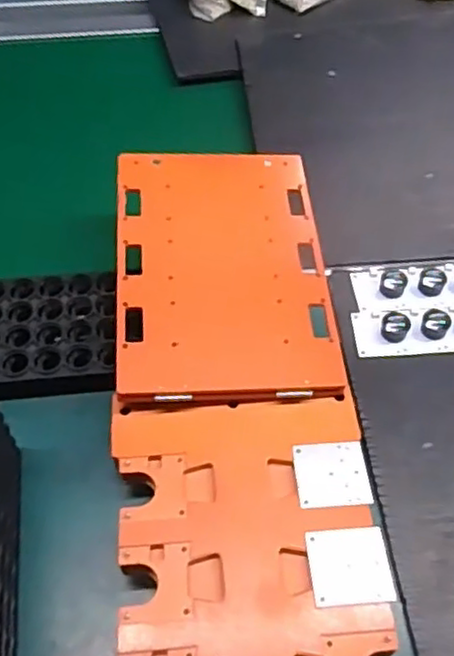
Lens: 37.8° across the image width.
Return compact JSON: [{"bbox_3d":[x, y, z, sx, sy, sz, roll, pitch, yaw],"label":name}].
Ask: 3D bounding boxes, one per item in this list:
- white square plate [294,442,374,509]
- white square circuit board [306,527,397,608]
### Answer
[{"bbox_3d":[0.070,0.097,0.442,0.047,0.005,0.046,-2,54,-2],"label":"white square plate"},{"bbox_3d":[0.075,0.144,0.403,0.047,0.004,0.044,-3,54,-3],"label":"white square circuit board"}]

